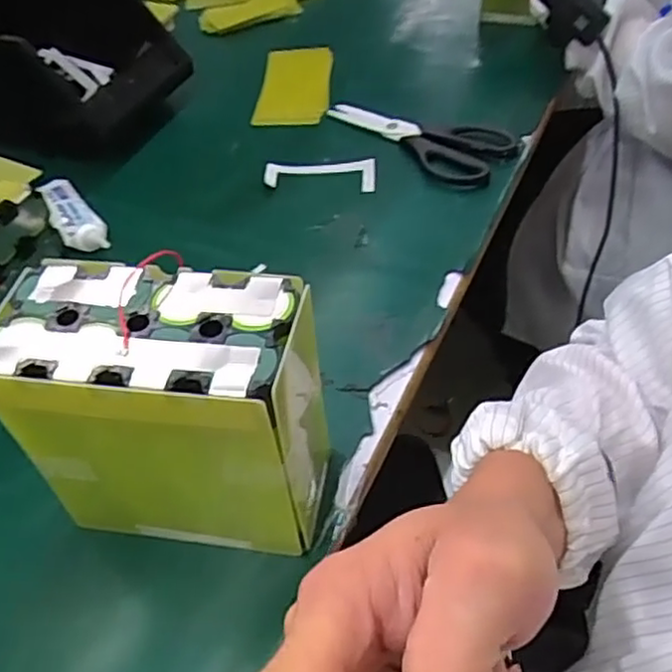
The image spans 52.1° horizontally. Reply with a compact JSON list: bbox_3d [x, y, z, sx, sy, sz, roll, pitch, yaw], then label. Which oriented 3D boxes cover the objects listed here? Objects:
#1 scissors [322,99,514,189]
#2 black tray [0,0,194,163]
[{"bbox_3d":[0.076,-0.196,0.652,0.189,0.011,0.084,35,59,30],"label":"scissors"},{"bbox_3d":[-0.282,-0.265,0.666,0.221,0.125,0.139,10,50,13],"label":"black tray"}]

